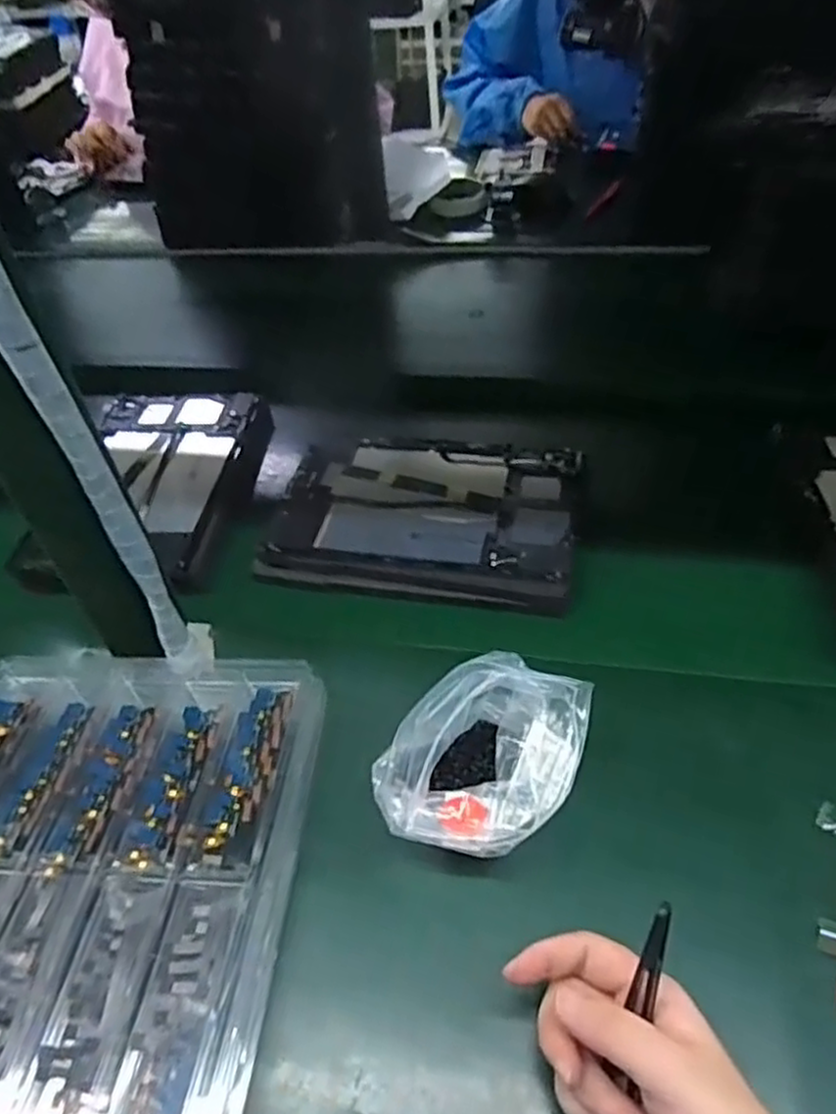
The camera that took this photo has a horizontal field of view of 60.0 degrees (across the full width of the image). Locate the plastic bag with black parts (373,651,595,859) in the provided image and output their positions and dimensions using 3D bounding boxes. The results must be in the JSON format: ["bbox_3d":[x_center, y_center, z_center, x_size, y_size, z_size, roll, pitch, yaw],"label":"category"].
[{"bbox_3d":[0.038,0.110,0.398,0.118,0.072,0.079,-35,52,-26],"label":"plastic bag with black parts"}]

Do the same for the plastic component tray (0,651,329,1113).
[{"bbox_3d":[-0.183,0.173,0.397,0.229,0.041,0.277,0,45,6],"label":"plastic component tray"}]

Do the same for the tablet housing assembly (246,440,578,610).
[{"bbox_3d":[0.006,-0.035,0.584,0.238,0.024,0.158,7,46,12],"label":"tablet housing assembly"}]

